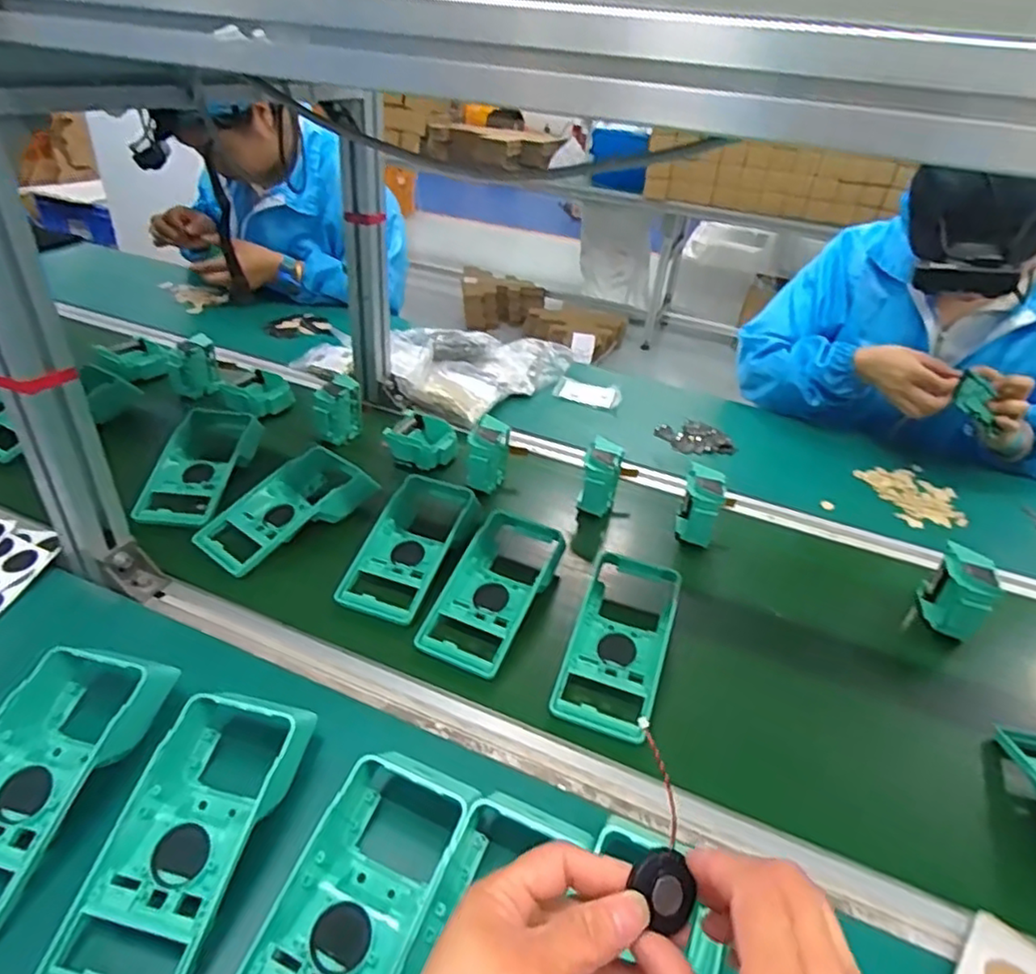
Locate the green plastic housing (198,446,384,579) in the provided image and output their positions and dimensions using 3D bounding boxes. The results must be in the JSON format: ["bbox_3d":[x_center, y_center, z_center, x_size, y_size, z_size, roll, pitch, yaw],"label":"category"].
[{"bbox_3d":[-0.249,0.021,0.698,0.099,0.052,0.186,28,40,29],"label":"green plastic housing"}]

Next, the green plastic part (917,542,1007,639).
[{"bbox_3d":[0.446,0.106,0.651,0.038,0.073,0.083,15,35,13],"label":"green plastic part"}]

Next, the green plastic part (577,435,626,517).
[{"bbox_3d":[0.097,-0.010,0.773,0.050,0.073,0.067,16,35,13],"label":"green plastic part"}]

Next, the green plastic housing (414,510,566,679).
[{"bbox_3d":[-0.014,0.099,0.633,0.092,0.069,0.190,18,35,16],"label":"green plastic housing"}]

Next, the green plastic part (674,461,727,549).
[{"bbox_3d":[0.211,0.020,0.739,0.051,0.069,0.068,18,36,17],"label":"green plastic part"}]

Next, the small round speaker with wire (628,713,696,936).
[{"bbox_3d":[0.063,0.150,0.285,0.028,0.012,0.085,1,74,-8],"label":"small round speaker with wire"}]

